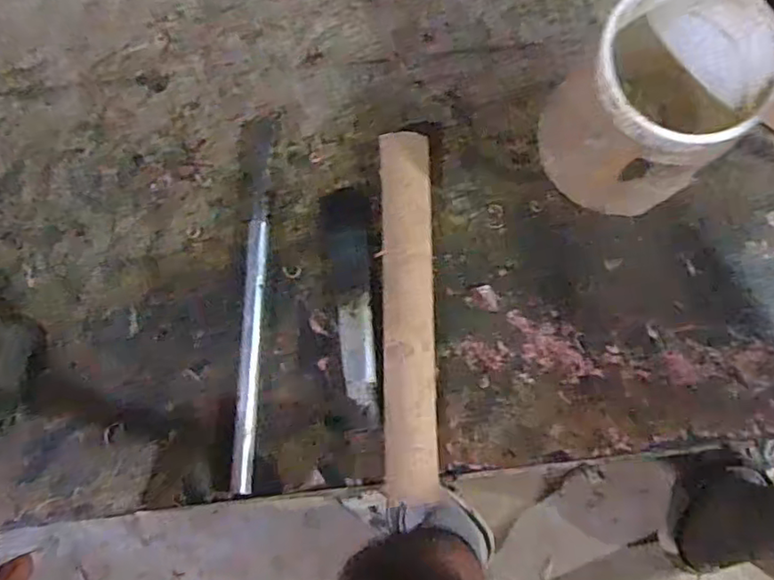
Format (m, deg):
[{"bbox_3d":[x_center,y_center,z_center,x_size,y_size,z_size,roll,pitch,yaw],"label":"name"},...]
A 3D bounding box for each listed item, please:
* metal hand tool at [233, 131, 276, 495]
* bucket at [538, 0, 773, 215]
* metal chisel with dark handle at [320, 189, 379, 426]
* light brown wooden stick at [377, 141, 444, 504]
[{"bbox_3d":[-0.085,0.004,0.389,0.011,0.008,0.239,1,77,-1],"label":"metal hand tool"},{"bbox_3d":[0.154,-0.111,0.368,0.097,0.116,0.096,0,77,-1],"label":"bucket"},{"bbox_3d":[-0.023,0.005,0.388,0.030,0.014,0.148,-4,77,-2],"label":"metal chisel with dark handle"},{"bbox_3d":[0.014,0.011,0.386,0.033,0.018,0.231,-1,77,-1],"label":"light brown wooden stick"}]

